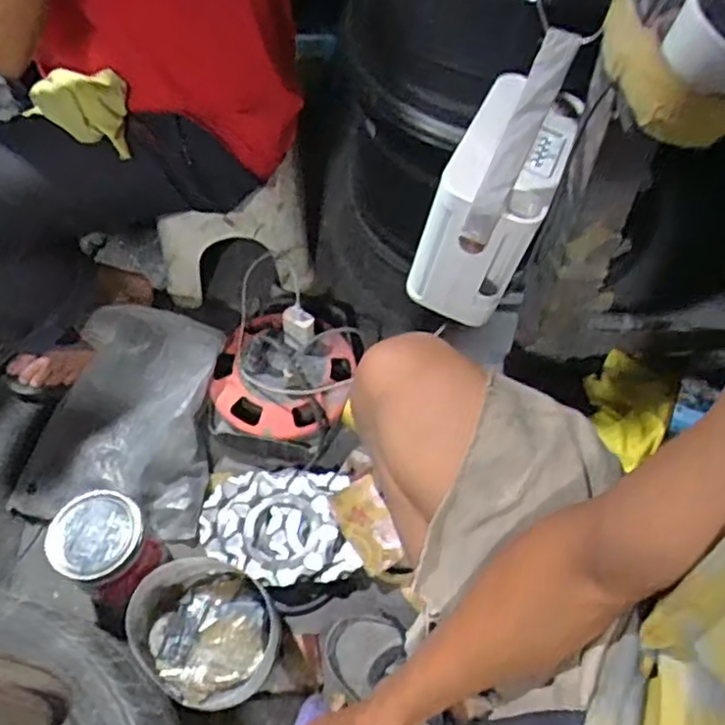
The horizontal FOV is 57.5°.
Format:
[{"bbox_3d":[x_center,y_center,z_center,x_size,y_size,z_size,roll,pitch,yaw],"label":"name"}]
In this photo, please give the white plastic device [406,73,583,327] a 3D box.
[{"bbox_3d":[0.134,-0.164,0.669,0.108,0.161,0.187,21,58,12],"label":"white plastic device"}]

